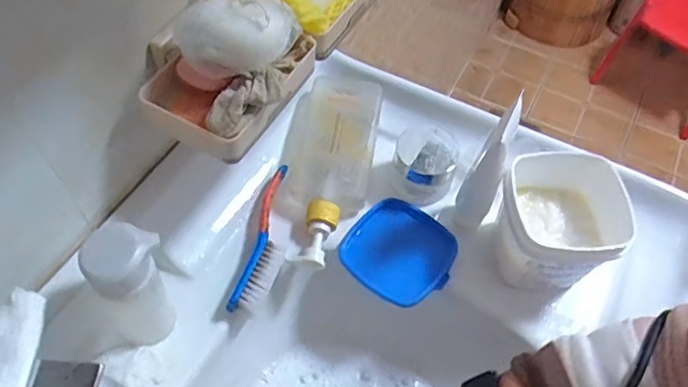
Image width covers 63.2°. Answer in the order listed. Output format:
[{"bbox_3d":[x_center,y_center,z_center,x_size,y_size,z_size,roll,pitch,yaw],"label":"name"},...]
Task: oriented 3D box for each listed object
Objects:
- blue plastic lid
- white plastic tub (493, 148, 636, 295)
[{"bbox_3d":[0.054,0.054,0.530,0.094,0.020,0.093,33,60,18],"label":"blue plastic lid"},{"bbox_3d":[0.184,0.032,0.489,0.101,0.100,0.092,7,55,2],"label":"white plastic tub"}]

